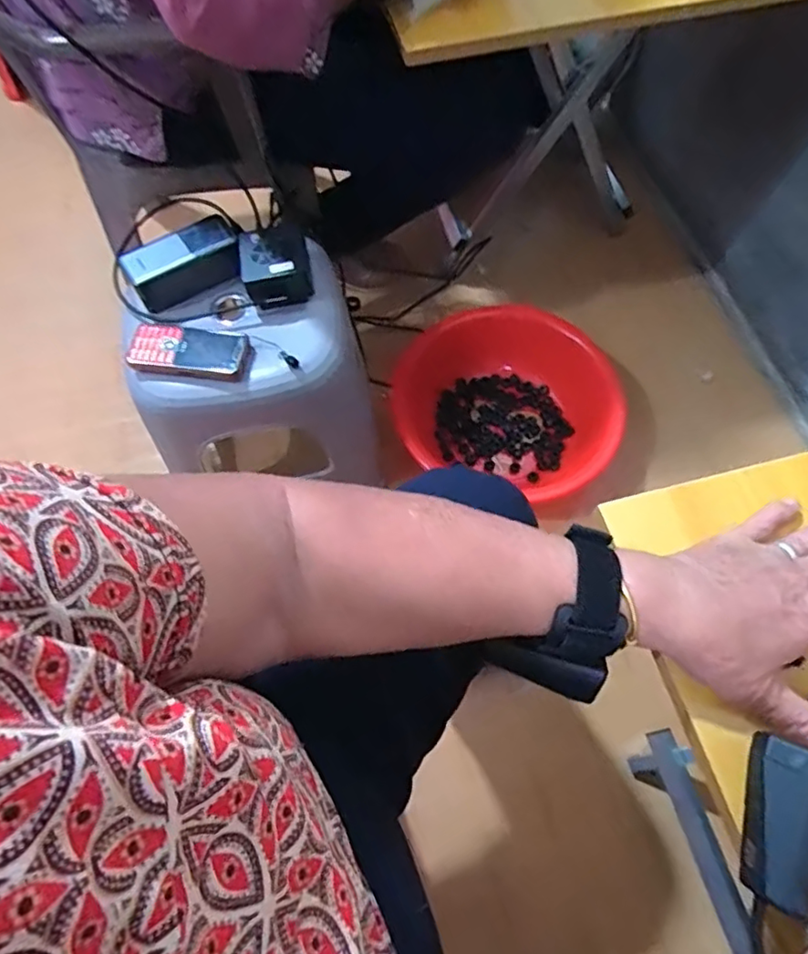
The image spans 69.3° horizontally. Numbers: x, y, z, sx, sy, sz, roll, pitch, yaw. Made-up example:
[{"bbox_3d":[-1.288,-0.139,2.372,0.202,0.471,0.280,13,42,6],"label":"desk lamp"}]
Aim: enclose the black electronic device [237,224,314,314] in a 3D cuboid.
[{"bbox_3d":[-0.151,-0.248,0.693,0.080,0.049,0.087,-12,66,-5],"label":"black electronic device"}]

